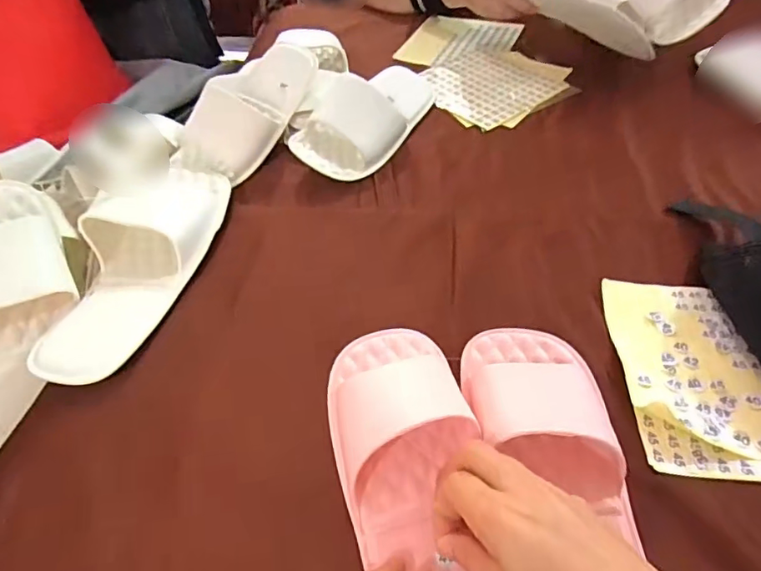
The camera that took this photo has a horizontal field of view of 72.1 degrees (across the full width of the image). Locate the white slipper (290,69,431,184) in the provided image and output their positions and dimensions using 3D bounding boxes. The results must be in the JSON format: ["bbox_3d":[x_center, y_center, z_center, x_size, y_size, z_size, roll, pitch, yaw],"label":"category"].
[{"bbox_3d":[-0.013,-0.213,0.640,0.105,0.045,0.231,31,55,1],"label":"white slipper"}]

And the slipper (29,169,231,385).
[{"bbox_3d":[-0.240,-0.035,0.504,0.122,0.050,0.272,8,51,12],"label":"slipper"}]

